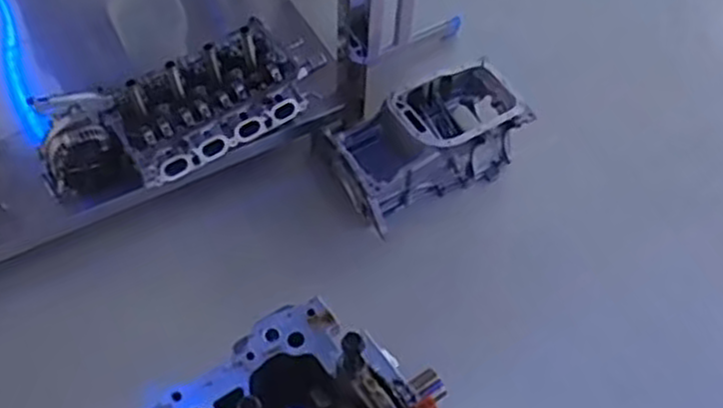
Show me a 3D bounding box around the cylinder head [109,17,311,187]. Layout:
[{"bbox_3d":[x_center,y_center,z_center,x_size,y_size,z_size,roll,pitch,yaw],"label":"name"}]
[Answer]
[{"bbox_3d":[-0.321,-0.224,1.628,0.406,0.127,0.208,-30,61,-21],"label":"cylinder head"}]

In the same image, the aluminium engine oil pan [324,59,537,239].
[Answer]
[{"bbox_3d":[0.142,-0.151,1.749,0.428,0.152,0.269,-30,61,-21],"label":"aluminium engine oil pan"}]

